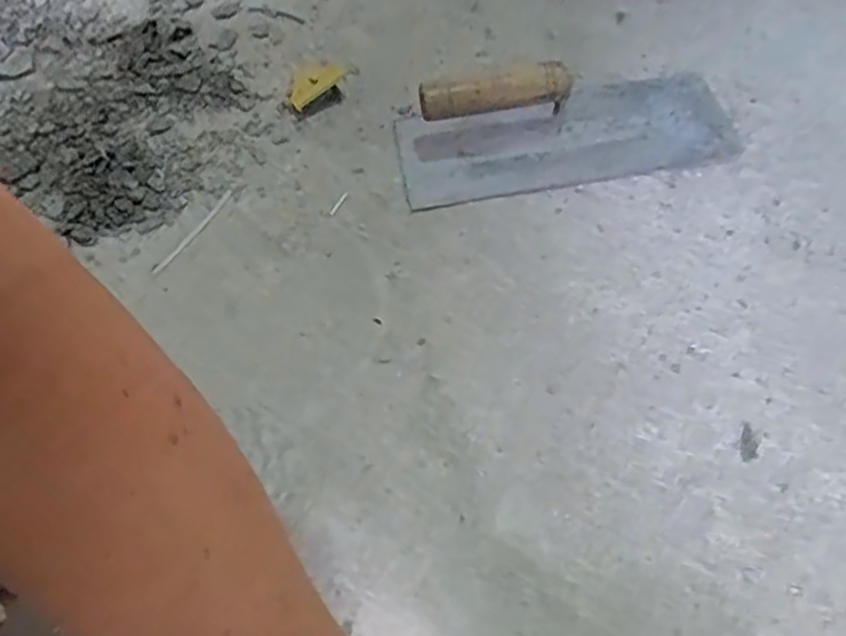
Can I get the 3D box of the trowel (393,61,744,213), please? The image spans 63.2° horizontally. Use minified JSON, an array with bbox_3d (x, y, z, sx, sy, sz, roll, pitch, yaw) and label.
[{"bbox_3d":[0.125,-0.180,0.587,0.296,0.076,0.123,-10,58,-4],"label":"trowel"}]

